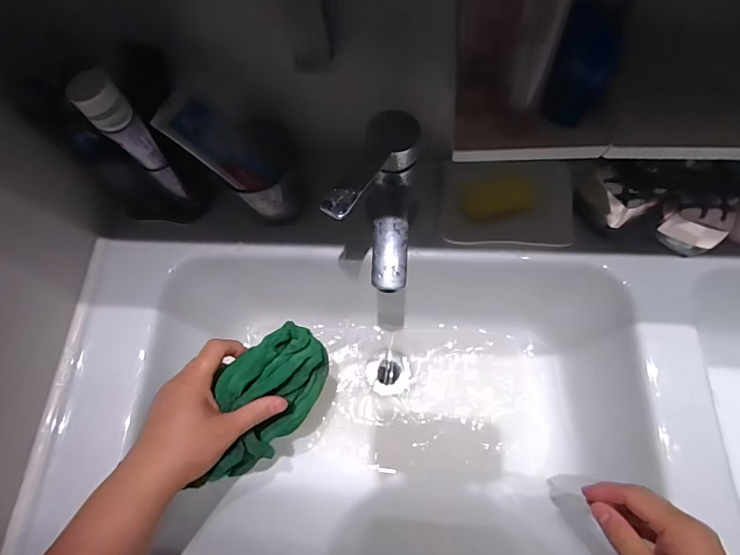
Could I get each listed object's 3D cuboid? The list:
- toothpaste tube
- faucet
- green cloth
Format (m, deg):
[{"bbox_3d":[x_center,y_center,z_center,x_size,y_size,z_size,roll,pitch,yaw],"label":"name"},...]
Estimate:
[{"bbox_3d":[-0.127,-0.115,0.401,0.025,0.142,0.050,9,66,46],"label":"toothpaste tube"},{"bbox_3d":[0.005,-0.060,0.357,0.065,0.098,0.120,5,71,4],"label":"faucet"},{"bbox_3d":[-0.098,0.111,0.384,0.072,0.073,0.139,39,76,14],"label":"green cloth"}]

